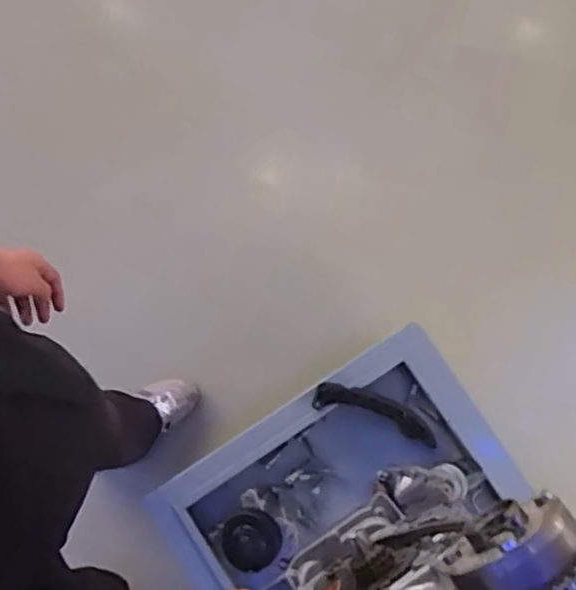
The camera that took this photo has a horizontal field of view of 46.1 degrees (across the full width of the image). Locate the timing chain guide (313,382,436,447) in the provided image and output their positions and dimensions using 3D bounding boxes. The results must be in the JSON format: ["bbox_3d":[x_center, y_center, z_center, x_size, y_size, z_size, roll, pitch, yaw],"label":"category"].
[{"bbox_3d":[0.169,0.217,1.268,0.243,0.071,0.065,18,78,2],"label":"timing chain guide"}]

